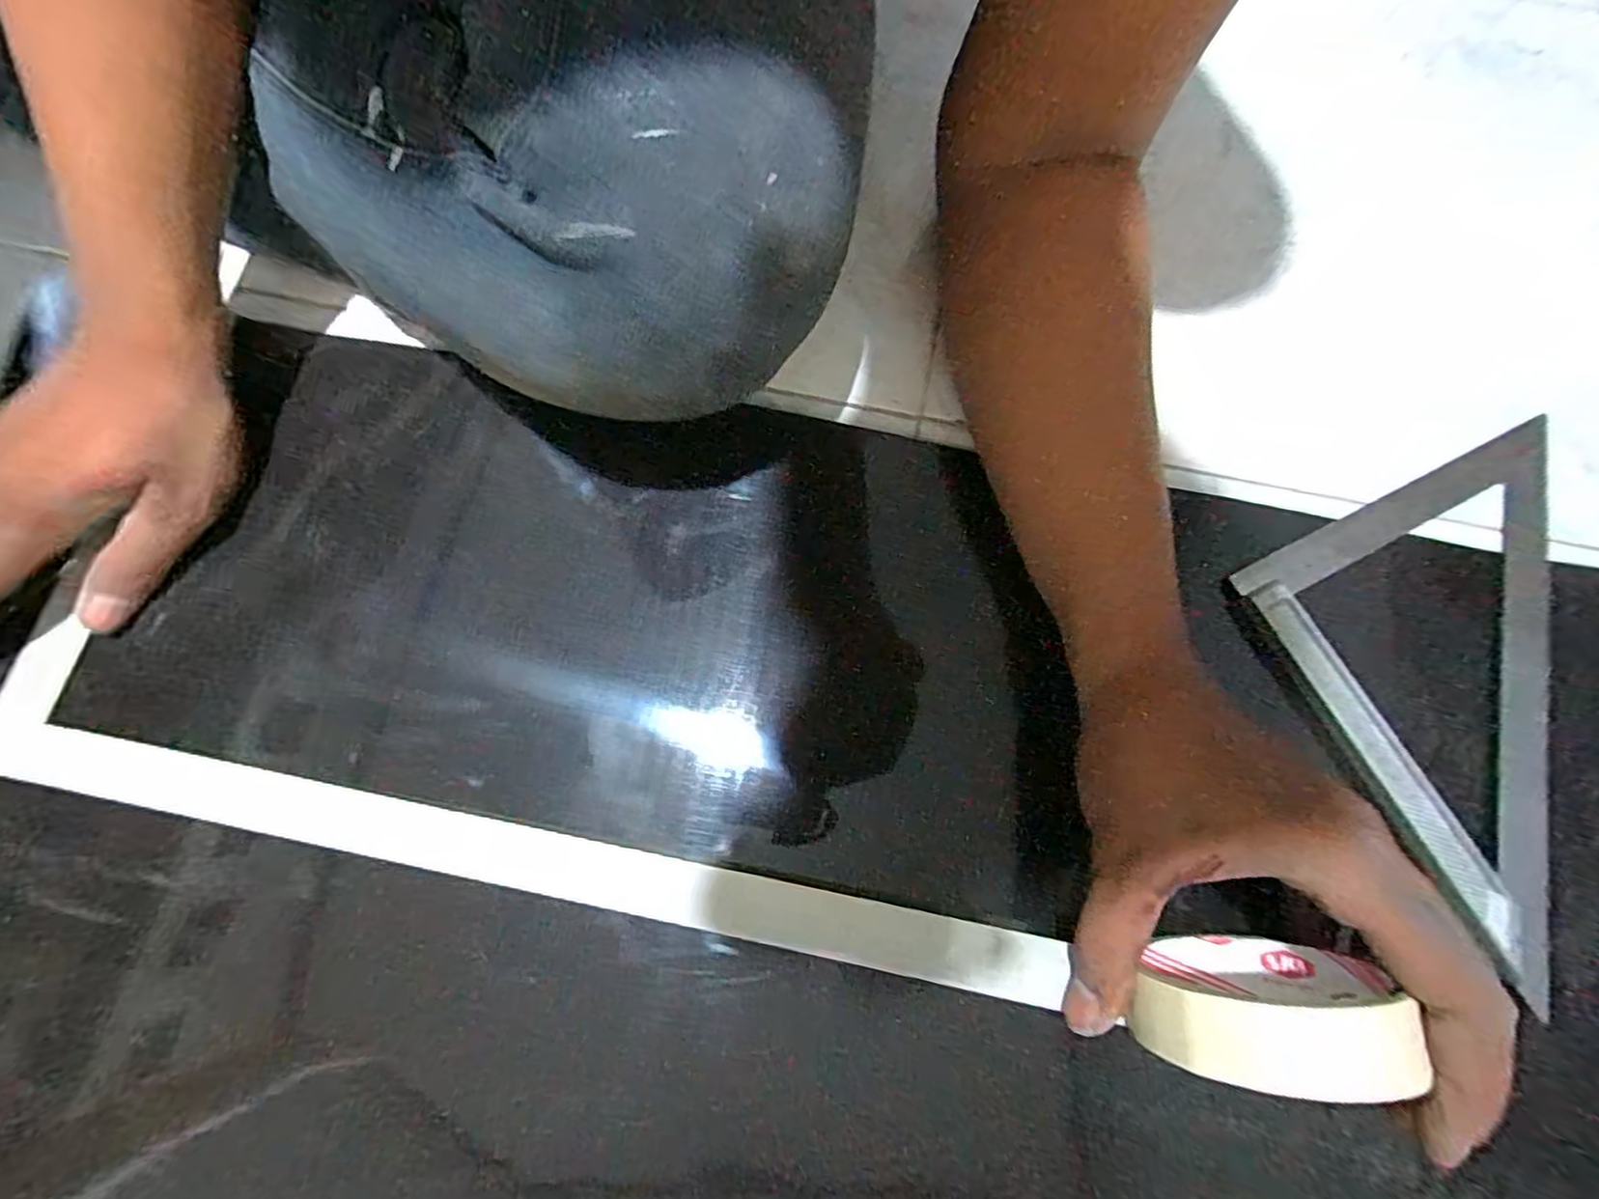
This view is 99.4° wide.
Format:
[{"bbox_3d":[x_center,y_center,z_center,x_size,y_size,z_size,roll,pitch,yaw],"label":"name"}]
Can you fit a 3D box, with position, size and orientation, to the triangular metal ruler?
[{"bbox_3d":[0.325,0.034,0.307,0.194,0.019,0.190,-25,77,-7],"label":"triangular metal ruler"}]

